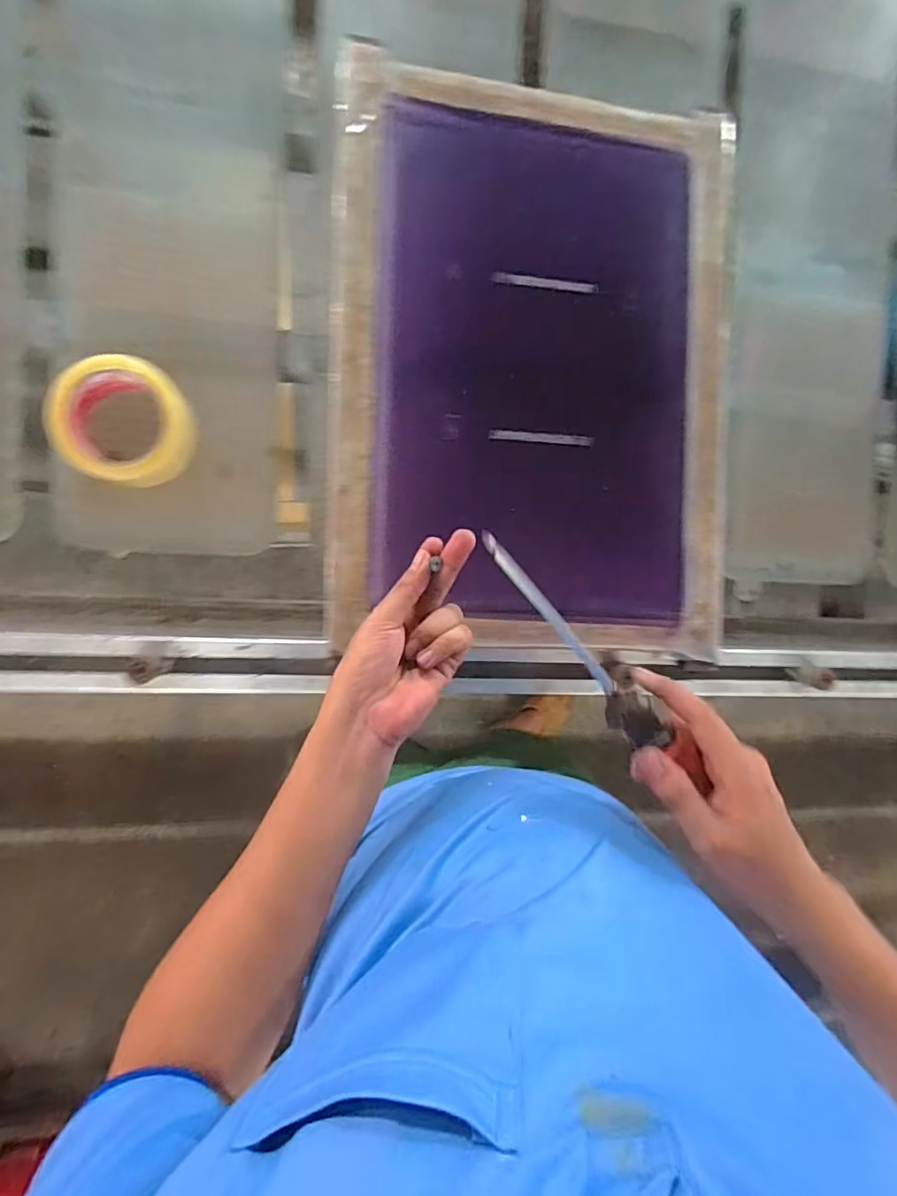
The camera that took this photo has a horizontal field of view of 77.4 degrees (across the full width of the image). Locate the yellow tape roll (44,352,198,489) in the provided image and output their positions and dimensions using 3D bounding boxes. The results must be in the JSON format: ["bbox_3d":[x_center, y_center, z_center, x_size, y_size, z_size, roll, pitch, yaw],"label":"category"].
[{"bbox_3d":[-0.284,-0.157,0.499,0.100,0.068,0.107,0,92,-8],"label":"yellow tape roll"}]

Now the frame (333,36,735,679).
[{"bbox_3d":[0.088,-0.216,0.559,0.391,0.053,0.528,2,93,-9],"label":"frame"}]

